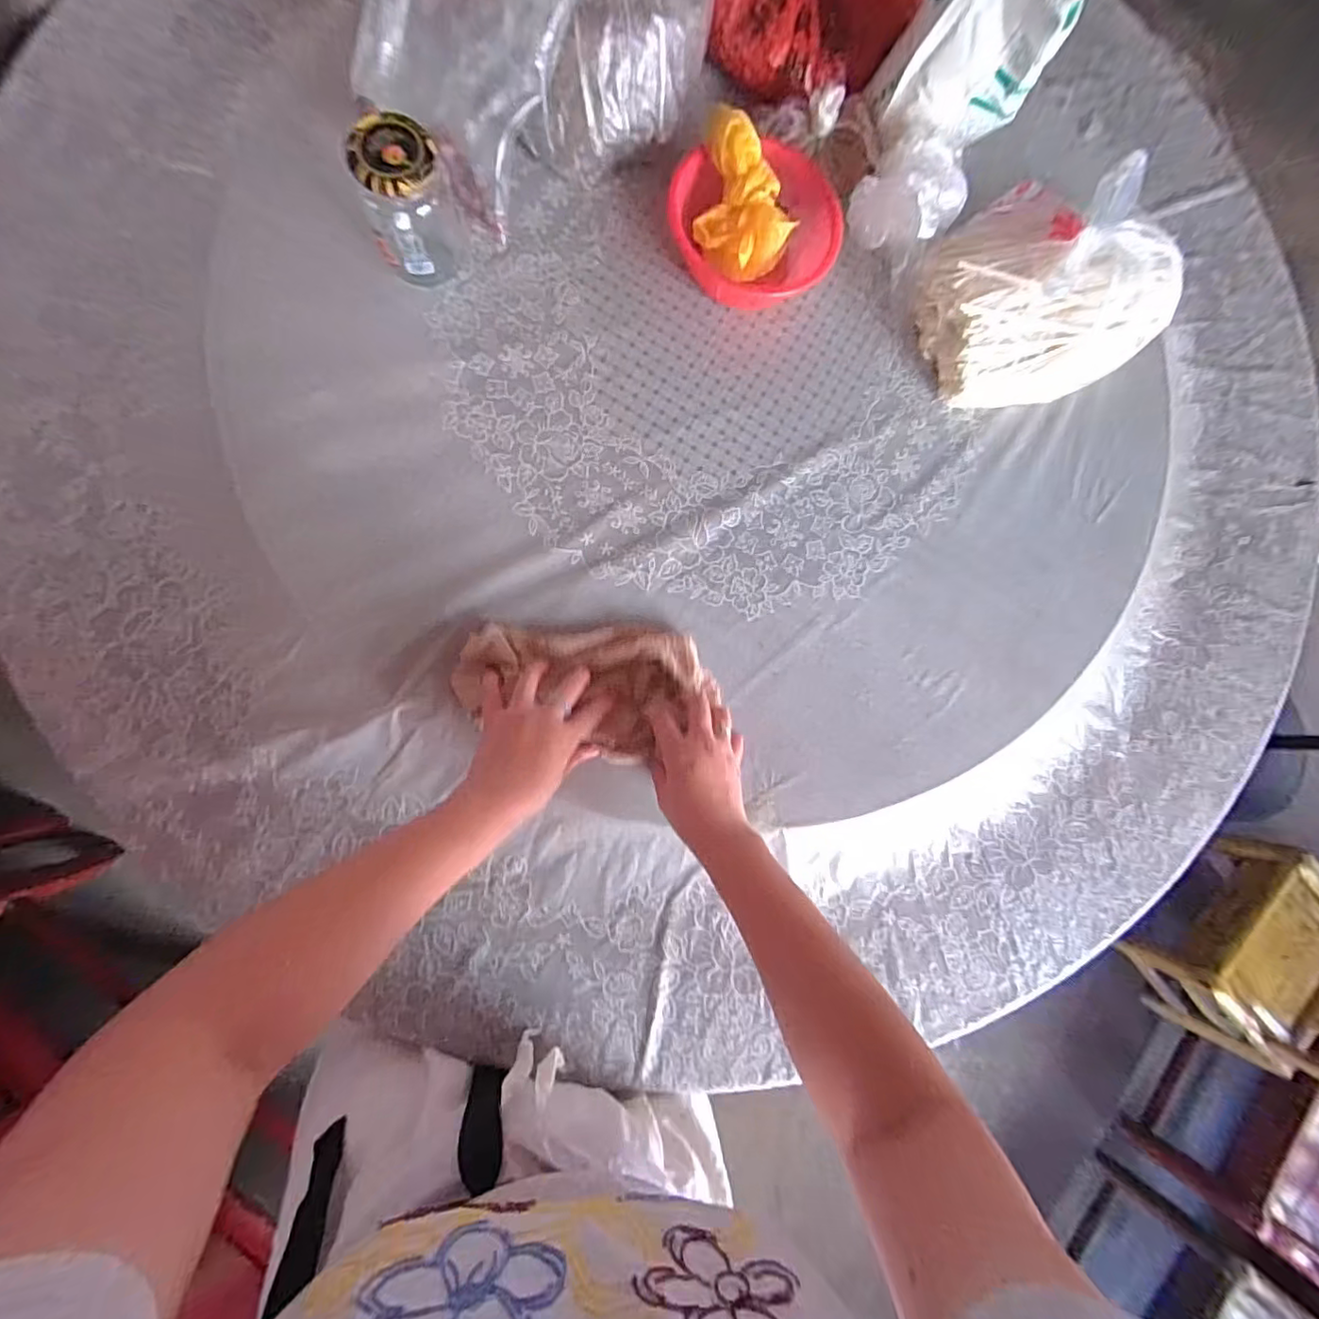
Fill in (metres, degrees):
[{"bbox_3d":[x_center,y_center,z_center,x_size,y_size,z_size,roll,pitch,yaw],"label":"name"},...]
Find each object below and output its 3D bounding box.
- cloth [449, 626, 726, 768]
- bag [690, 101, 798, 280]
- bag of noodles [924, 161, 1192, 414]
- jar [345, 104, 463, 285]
[{"bbox_3d":[-0.077,0.028,0.558,0.224,0.030,0.126,6,87,-4],"label":"cloth"},{"bbox_3d":[0.091,-0.466,0.602,0.105,0.095,0.127,7,83,-7],"label":"bag"},{"bbox_3d":[0.421,-0.398,0.630,0.266,0.096,0.200,-23,87,-10],"label":"bag of noodles"},{"bbox_3d":[-0.229,-0.413,0.542,0.075,0.119,0.076,1,84,-8],"label":"jar"}]

